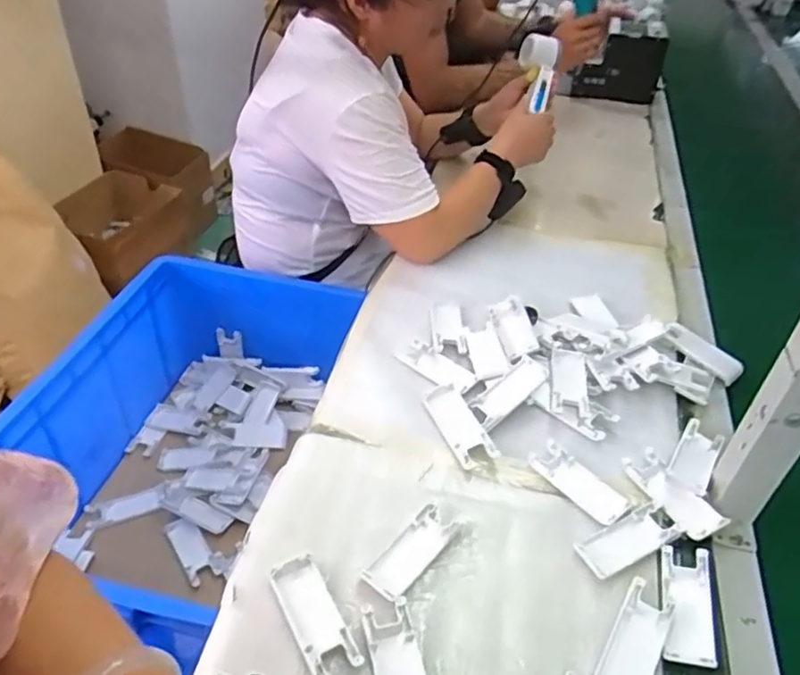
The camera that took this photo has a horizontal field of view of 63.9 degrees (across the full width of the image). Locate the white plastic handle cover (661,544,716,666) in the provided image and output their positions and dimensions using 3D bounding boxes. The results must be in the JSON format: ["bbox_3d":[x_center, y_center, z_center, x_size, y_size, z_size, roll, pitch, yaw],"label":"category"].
[{"bbox_3d":[0.249,0.227,0.552,0.041,0.010,0.106,13,42,11],"label":"white plastic handle cover"}]

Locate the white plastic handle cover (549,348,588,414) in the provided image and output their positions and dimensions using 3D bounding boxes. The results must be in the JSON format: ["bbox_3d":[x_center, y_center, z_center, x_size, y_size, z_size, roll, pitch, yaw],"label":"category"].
[{"bbox_3d":[0.193,0.050,0.743,0.041,0.014,0.094,8,41,5],"label":"white plastic handle cover"}]

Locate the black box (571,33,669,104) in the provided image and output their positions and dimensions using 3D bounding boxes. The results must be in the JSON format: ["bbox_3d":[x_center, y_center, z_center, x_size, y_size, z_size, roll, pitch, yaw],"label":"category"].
[{"bbox_3d":[0.487,-0.594,1.432,0.183,0.125,0.054,10,42,7],"label":"black box"}]

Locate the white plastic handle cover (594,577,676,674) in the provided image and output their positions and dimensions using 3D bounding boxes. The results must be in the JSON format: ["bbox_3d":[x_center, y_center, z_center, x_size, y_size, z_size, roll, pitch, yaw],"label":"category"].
[{"bbox_3d":[0.194,0.248,0.526,0.040,0.005,0.105,25,46,23],"label":"white plastic handle cover"}]

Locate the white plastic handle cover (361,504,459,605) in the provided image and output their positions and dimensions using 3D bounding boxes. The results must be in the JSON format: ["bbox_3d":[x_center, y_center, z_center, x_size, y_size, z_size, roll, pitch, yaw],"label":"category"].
[{"bbox_3d":[0.012,0.190,0.573,0.037,0.008,0.098,29,47,26],"label":"white plastic handle cover"}]

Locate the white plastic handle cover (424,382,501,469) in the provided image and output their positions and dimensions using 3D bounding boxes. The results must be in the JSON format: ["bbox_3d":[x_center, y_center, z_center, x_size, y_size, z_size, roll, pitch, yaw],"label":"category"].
[{"bbox_3d":[0.061,0.092,0.684,0.041,0.010,0.104,-16,45,-21],"label":"white plastic handle cover"}]

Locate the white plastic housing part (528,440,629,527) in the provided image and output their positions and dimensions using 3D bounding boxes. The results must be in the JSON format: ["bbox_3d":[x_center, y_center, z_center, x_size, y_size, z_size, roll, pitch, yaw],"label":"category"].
[{"bbox_3d":[0.179,0.145,0.643,0.044,0.010,0.100,-27,50,-31],"label":"white plastic housing part"}]

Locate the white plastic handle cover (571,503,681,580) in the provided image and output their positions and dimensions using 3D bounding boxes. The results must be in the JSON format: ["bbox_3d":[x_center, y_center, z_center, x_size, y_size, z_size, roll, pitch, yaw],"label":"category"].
[{"bbox_3d":[0.211,0.188,0.596,0.099,0.006,0.044,-19,46,-24],"label":"white plastic handle cover"}]

